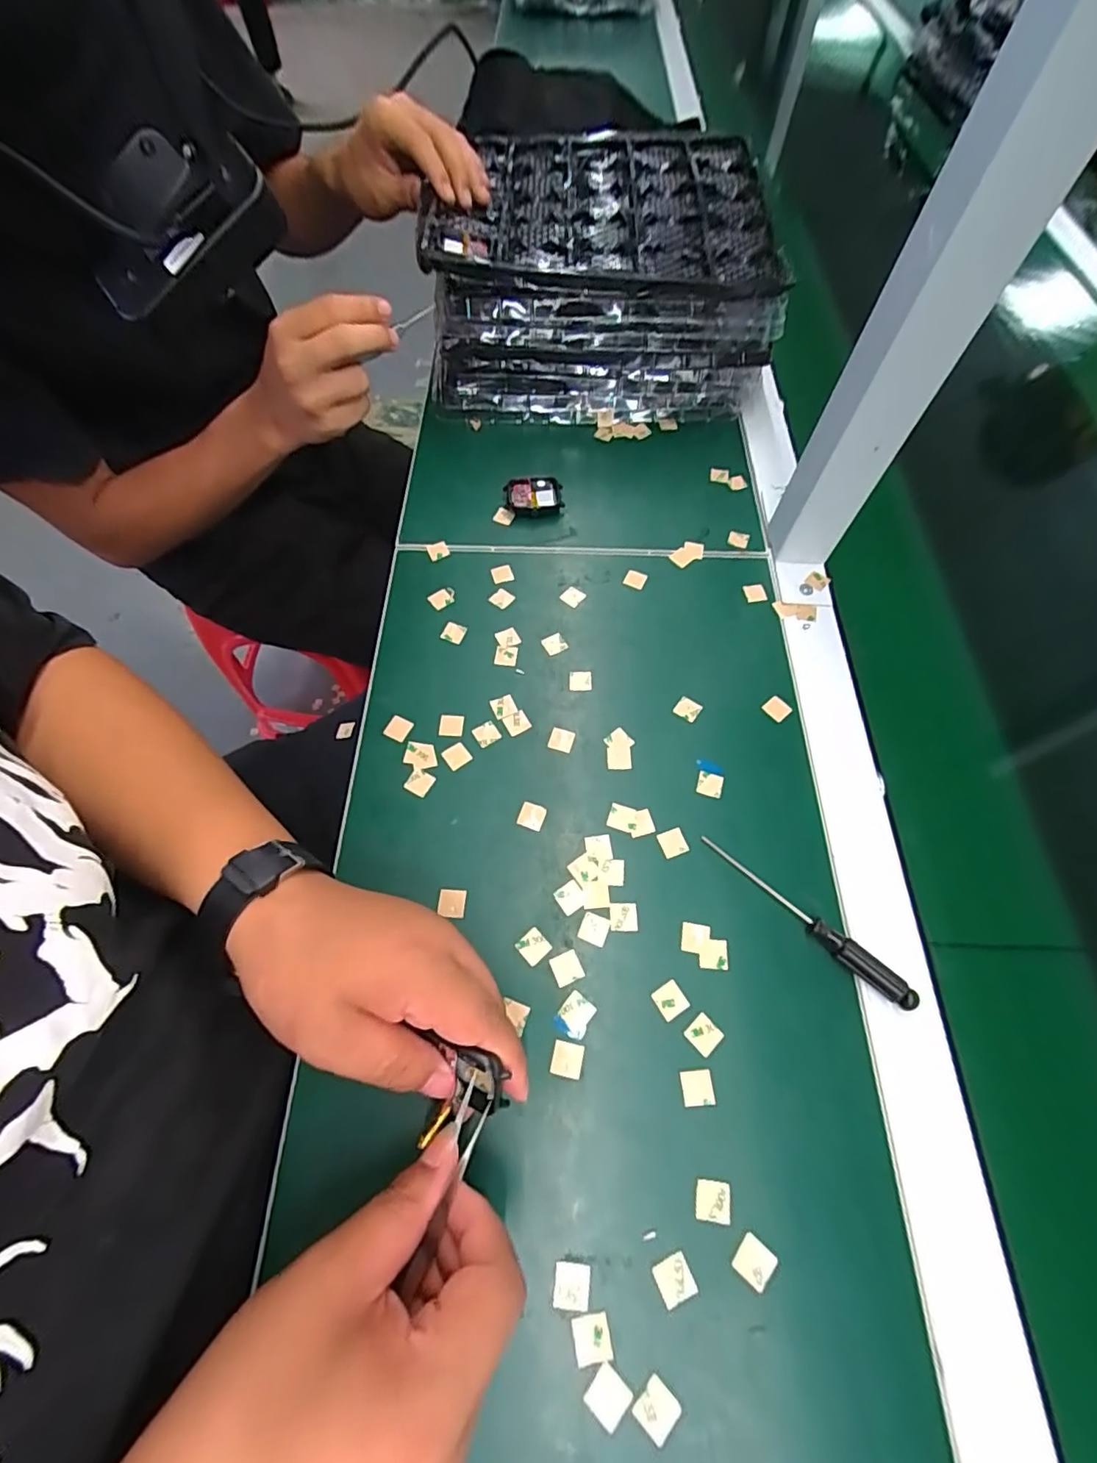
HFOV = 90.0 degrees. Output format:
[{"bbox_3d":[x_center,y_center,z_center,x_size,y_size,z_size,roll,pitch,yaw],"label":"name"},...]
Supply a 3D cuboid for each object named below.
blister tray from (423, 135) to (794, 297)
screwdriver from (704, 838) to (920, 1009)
[{"bbox_3d":[0.049,-0.460,0.476,0.279,0.023,0.270,2,64,0],"label":"blister tray"},{"bbox_3d":[0.145,0.103,0.310,0.014,0.014,0.129,-41,71,-19],"label":"screwdriver"}]

